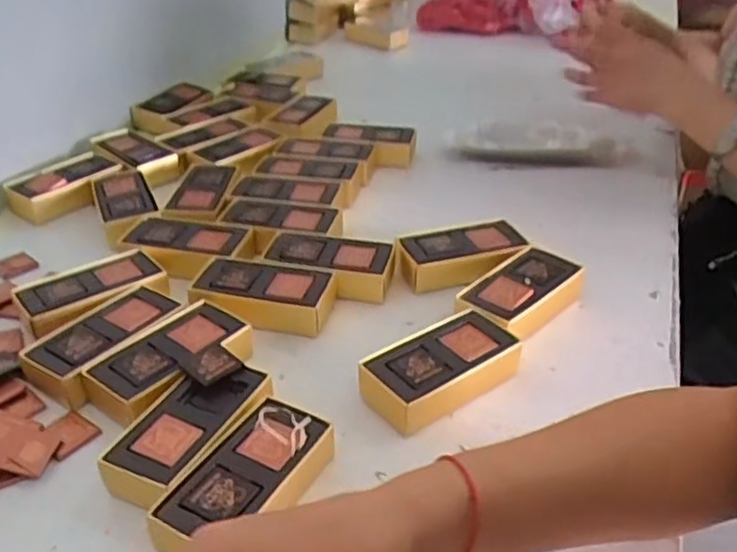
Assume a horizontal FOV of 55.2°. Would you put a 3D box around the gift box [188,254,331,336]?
[{"bbox_3d":[-0.090,0.018,0.599,0.116,0.033,0.063,6,33,11],"label":"gift box"}]

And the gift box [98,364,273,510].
[{"bbox_3d":[-0.117,0.105,0.465,0.062,0.033,0.119,17,36,25],"label":"gift box"}]

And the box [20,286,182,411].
[{"bbox_3d":[-0.199,0.050,0.546,0.057,0.030,0.113,22,38,31],"label":"box"}]

